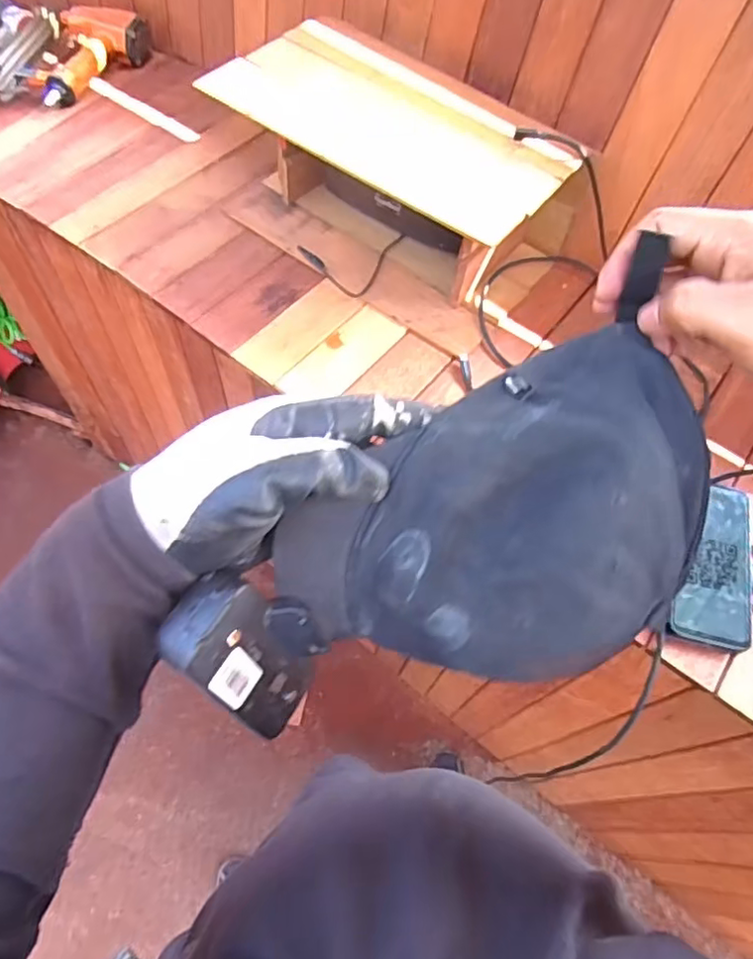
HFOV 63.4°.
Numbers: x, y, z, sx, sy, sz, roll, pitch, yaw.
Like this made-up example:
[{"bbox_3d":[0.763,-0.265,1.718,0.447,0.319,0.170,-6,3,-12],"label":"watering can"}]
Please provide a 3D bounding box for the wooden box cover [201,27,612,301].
[{"bbox_3d":[0.021,-0.374,0.758,0.408,0.164,0.227,32,64,13],"label":"wooden box cover"}]

